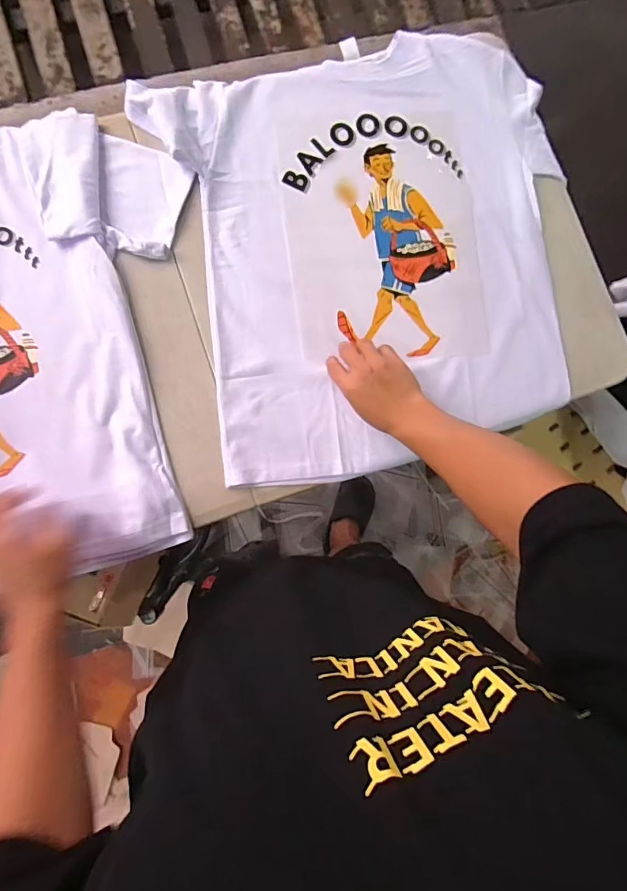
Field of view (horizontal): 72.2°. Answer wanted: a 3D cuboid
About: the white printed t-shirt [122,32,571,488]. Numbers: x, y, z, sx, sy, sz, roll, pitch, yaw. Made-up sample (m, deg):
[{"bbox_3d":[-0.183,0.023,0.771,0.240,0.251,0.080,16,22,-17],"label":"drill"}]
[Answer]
[{"bbox_3d":[0.101,-0.290,0.627,0.571,0.023,0.595,-16,86,-7],"label":"white printed t-shirt"}]

